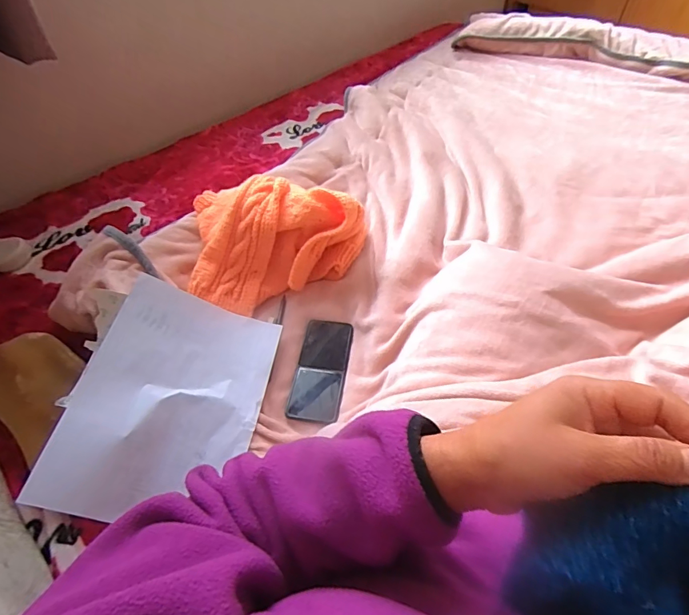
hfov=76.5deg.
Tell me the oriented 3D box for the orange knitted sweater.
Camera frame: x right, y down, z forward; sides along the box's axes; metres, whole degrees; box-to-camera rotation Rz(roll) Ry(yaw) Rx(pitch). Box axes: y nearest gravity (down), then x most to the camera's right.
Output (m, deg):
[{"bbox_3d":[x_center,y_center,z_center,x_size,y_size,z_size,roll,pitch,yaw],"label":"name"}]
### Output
[{"bbox_3d":[-0.102,-0.115,0.701,0.281,0.134,0.211,-4,51,-3],"label":"orange knitted sweater"}]

